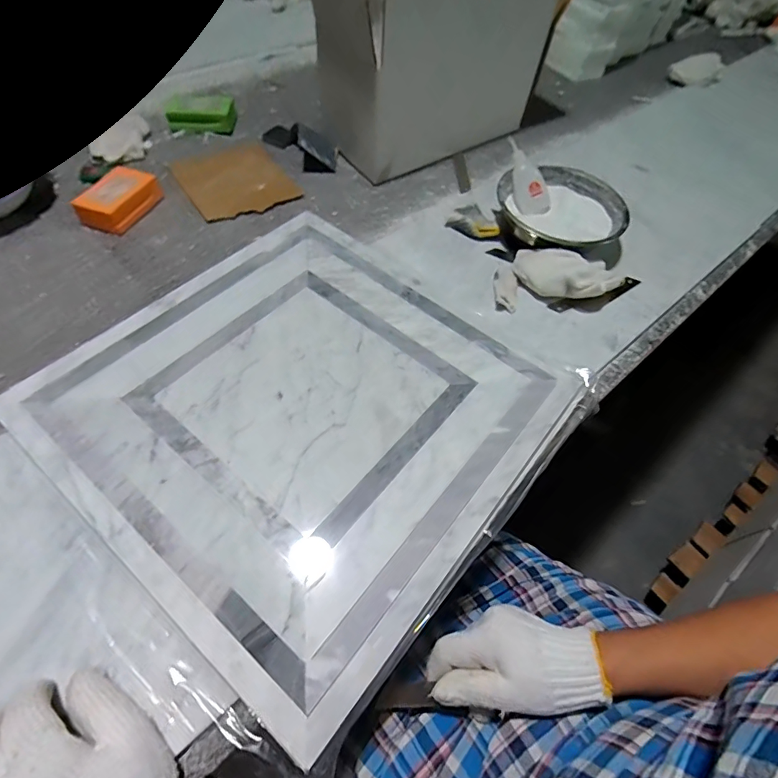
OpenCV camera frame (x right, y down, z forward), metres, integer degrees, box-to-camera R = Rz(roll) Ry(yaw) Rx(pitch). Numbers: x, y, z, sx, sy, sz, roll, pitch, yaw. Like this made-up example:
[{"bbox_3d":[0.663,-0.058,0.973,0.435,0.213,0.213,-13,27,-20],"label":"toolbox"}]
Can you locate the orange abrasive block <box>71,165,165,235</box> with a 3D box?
[{"bbox_3d":[-0.341,-0.241,0.572,0.061,0.033,0.094,17,58,6],"label":"orange abrasive block"}]

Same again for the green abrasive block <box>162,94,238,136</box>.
[{"bbox_3d":[-0.295,-0.435,0.710,0.102,0.030,0.062,-2,55,-3],"label":"green abrasive block"}]

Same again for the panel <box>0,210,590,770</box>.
[{"bbox_3d":[-0.076,0.000,0.429,0.398,0.017,0.393,35,61,21],"label":"panel"}]

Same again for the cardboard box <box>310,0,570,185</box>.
[{"bbox_3d":[0.075,-0.471,0.661,0.306,0.237,0.155,-28,60,-20],"label":"cardboard box"}]

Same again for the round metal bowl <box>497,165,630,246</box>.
[{"bbox_3d":[0.226,-0.231,0.585,0.152,0.048,0.152,1,55,-1],"label":"round metal bowl"}]

